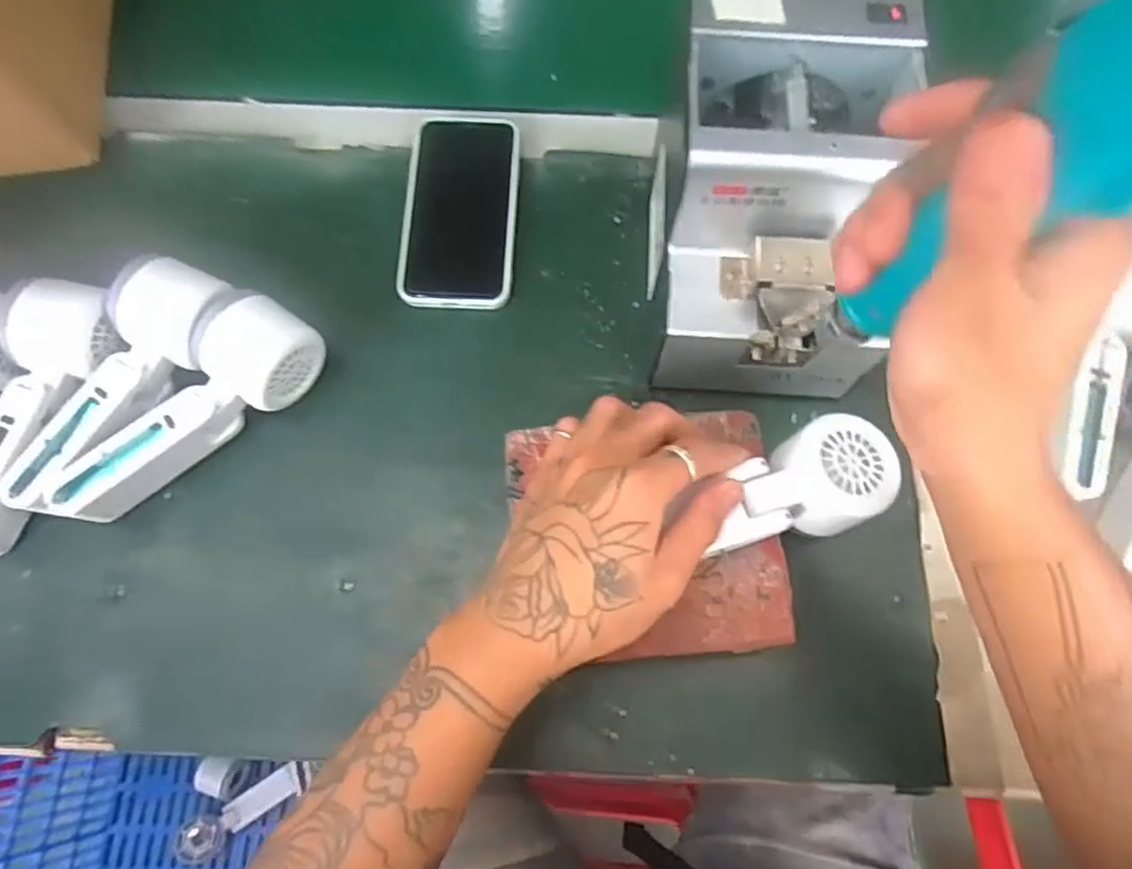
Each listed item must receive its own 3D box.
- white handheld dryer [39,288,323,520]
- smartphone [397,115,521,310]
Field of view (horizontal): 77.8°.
[{"bbox_3d":[-0.220,-0.011,0.412,0.058,0.056,0.166,40,75,12],"label":"white handheld dryer"},{"bbox_3d":[-0.072,-0.153,0.478,0.075,0.012,0.144,2,70,1],"label":"smartphone"}]

